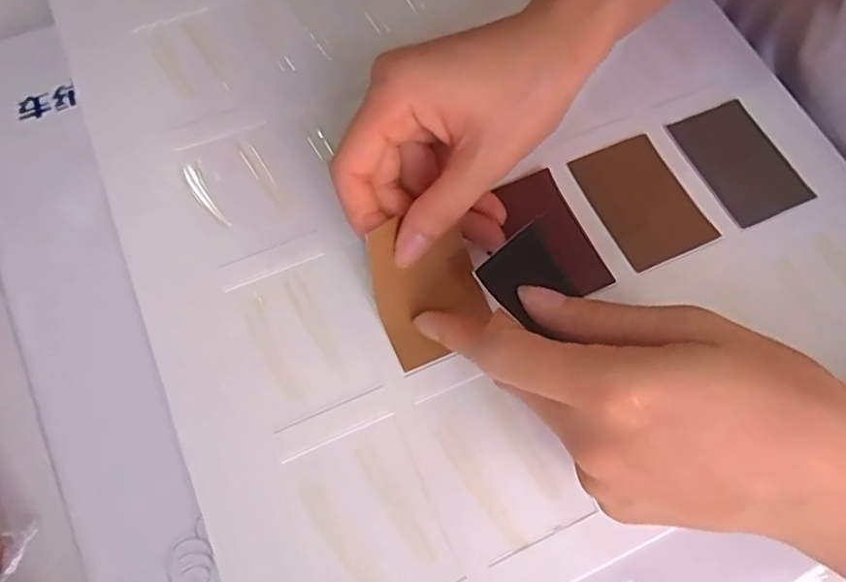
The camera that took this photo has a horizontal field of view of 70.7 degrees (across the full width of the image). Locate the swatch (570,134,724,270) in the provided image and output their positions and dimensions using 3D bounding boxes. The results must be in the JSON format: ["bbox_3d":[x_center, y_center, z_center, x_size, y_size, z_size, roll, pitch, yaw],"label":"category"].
[{"bbox_3d":[0.110,-0.046,0.301,0.048,0.004,0.068,-22,67,-10],"label":"swatch"}]

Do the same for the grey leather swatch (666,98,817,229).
[{"bbox_3d":[0.166,-0.068,0.312,0.045,0.006,0.068,-21,71,-10],"label":"grey leather swatch"}]

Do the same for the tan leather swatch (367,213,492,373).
[{"bbox_3d":[0.002,-0.001,0.268,0.048,0.008,0.060,-23,94,-21],"label":"tan leather swatch"}]

